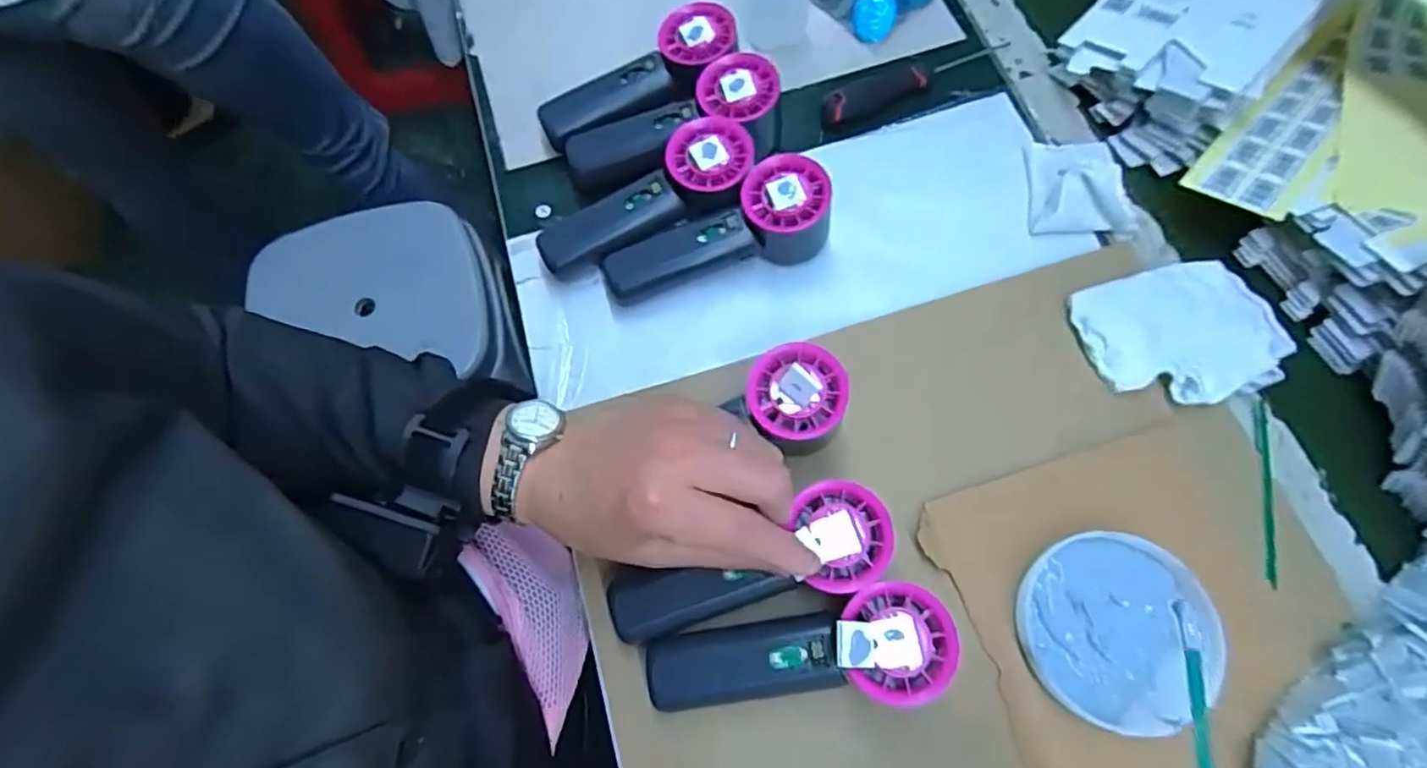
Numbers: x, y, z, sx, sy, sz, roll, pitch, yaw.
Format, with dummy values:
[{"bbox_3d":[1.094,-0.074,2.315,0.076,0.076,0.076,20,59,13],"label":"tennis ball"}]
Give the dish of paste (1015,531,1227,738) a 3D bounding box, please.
[{"bbox_3d":[0.222,0.134,0.350,0.100,0.014,0.097,1,69,2],"label":"dish of paste"}]

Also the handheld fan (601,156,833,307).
[{"bbox_3d":[0.003,-0.094,0.425,0.153,0.056,0.052,-23,70,-7],"label":"handheld fan"}]

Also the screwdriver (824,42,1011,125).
[{"bbox_3d":[0.156,-0.238,0.489,0.157,0.022,0.023,-26,71,-8],"label":"screwdriver"}]

